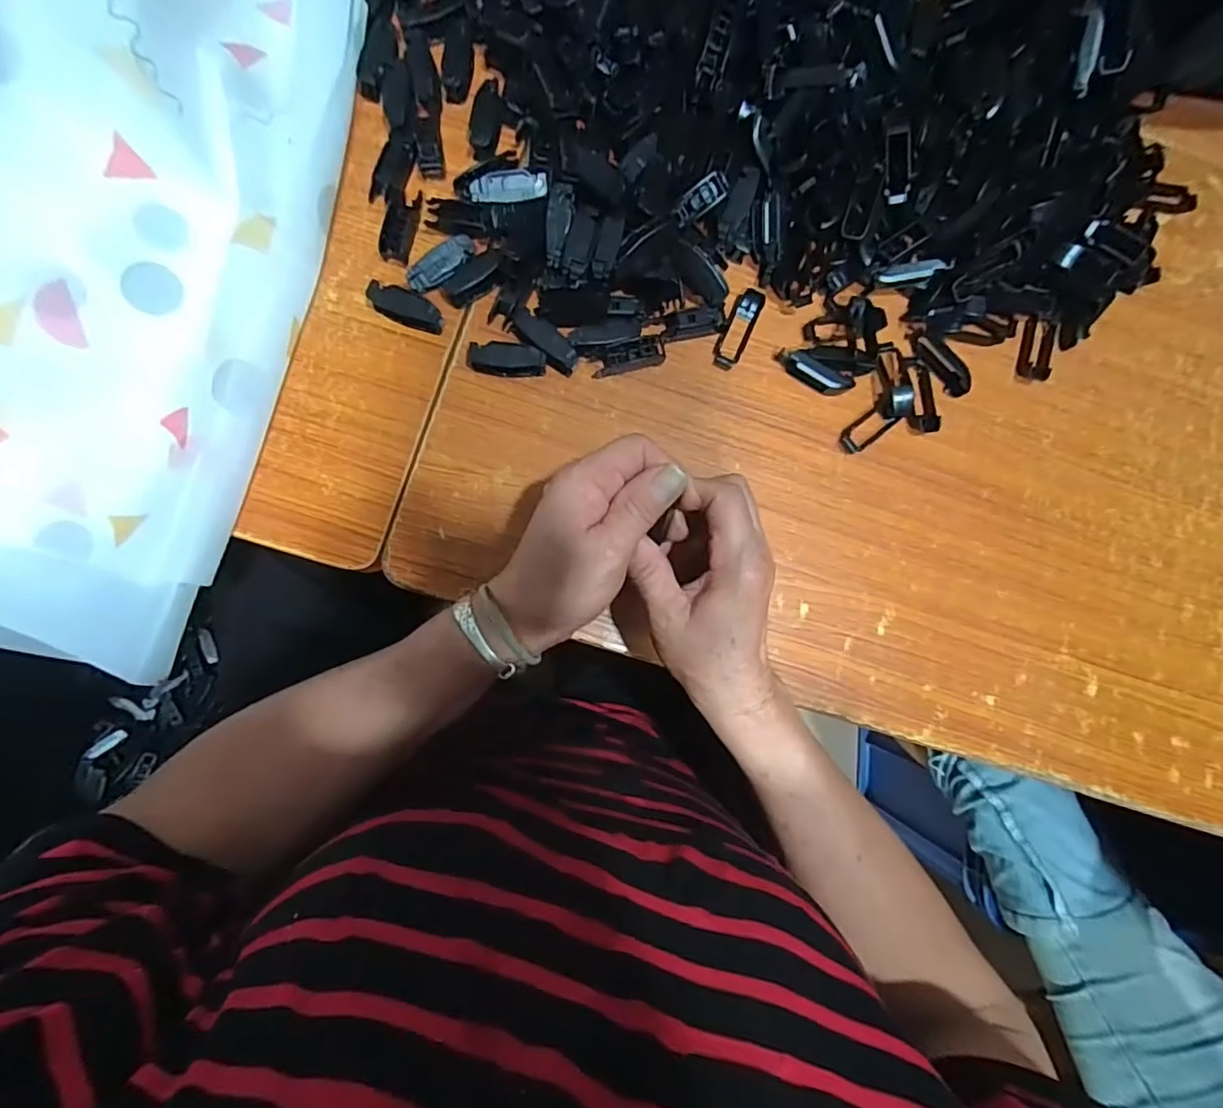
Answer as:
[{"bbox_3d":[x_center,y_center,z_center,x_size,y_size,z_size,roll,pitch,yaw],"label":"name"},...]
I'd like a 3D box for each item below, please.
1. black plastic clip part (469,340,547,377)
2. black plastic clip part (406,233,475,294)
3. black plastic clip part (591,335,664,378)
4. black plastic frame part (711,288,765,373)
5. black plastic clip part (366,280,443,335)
[{"bbox_3d":[-0.070,-0.129,0.368,0.050,0.014,0.017,3,85,-5],"label":"black plastic clip part"},{"bbox_3d":[-0.113,-0.192,0.369,0.049,0.014,0.018,-38,89,-7],"label":"black plastic clip part"},{"bbox_3d":[0.012,-0.133,0.377,0.049,0.012,0.016,-14,86,-6],"label":"black plastic clip part"},{"bbox_3d":[0.089,-0.158,0.391,0.019,0.012,0.058,25,83,-2],"label":"black plastic frame part"},{"bbox_3d":[-0.135,-0.162,0.367,0.047,0.017,0.017,25,83,-2],"label":"black plastic clip part"}]

